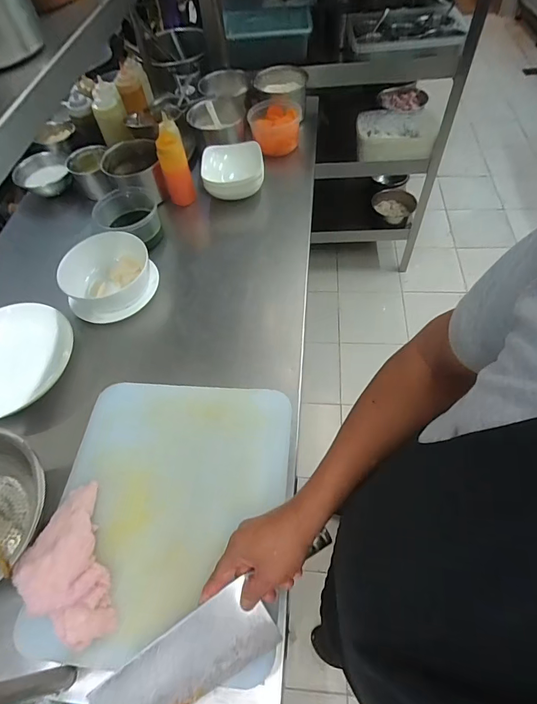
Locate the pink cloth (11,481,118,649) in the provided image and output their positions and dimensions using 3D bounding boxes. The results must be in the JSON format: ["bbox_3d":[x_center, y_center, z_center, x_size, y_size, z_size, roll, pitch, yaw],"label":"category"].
[{"bbox_3d":[-0.274,0.280,0.516,0.099,0.053,0.195,-22,58,-11],"label":"pink cloth"}]

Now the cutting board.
[{"bbox_3d":[-0.145,0.228,0.582,0.329,0.028,0.384,3,57,5],"label":"cutting board"}]

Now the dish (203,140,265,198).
[{"bbox_3d":[-0.090,-0.462,0.992,0.151,0.071,0.161,-2,57,3],"label":"dish"}]

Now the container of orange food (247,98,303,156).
[{"bbox_3d":[0.020,-0.624,1.105,0.142,0.127,0.113,-4,57,2],"label":"container of orange food"}]

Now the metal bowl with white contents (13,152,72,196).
[{"bbox_3d":[-0.617,-0.482,1.057,0.136,0.064,0.129,-2,57,3],"label":"metal bowl with white contents"}]

